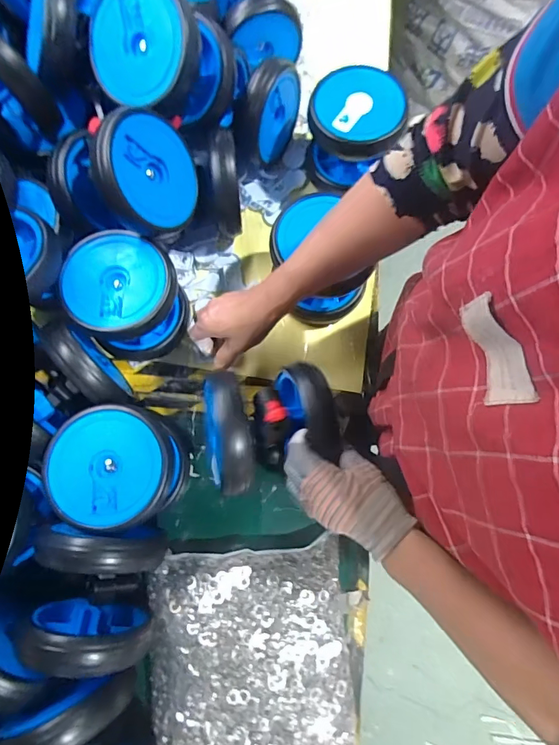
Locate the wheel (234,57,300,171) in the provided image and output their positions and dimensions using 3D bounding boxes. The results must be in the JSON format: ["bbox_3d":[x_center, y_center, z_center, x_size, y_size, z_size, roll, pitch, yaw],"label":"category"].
[{"bbox_3d":[-0.016,-0.363,0.604,0.050,0.124,0.125,31,78,7],"label":"wheel"}]

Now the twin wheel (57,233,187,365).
[{"bbox_3d":[-0.186,-0.092,0.538,0.119,0.123,0.124,0,76,-1],"label":"twin wheel"}]

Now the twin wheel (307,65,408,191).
[{"bbox_3d":[0.102,-0.336,0.597,0.120,0.114,0.113,0,76,-1],"label":"twin wheel"}]

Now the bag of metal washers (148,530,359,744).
[{"bbox_3d":[-0.029,0.332,0.470,0.227,0.055,0.245,-6,76,-2],"label":"bag of metal washers"}]

